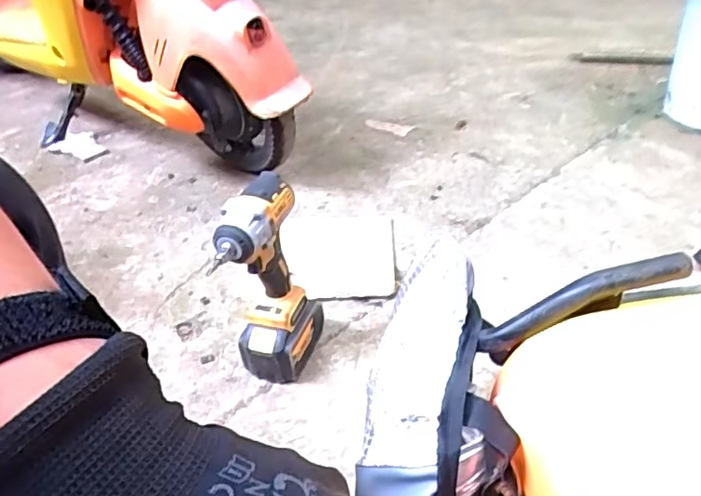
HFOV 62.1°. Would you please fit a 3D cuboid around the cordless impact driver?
[{"bbox_3d":[-0.103,0.056,0.746,0.092,0.266,0.133,0,36,7],"label":"cordless impact driver"}]

